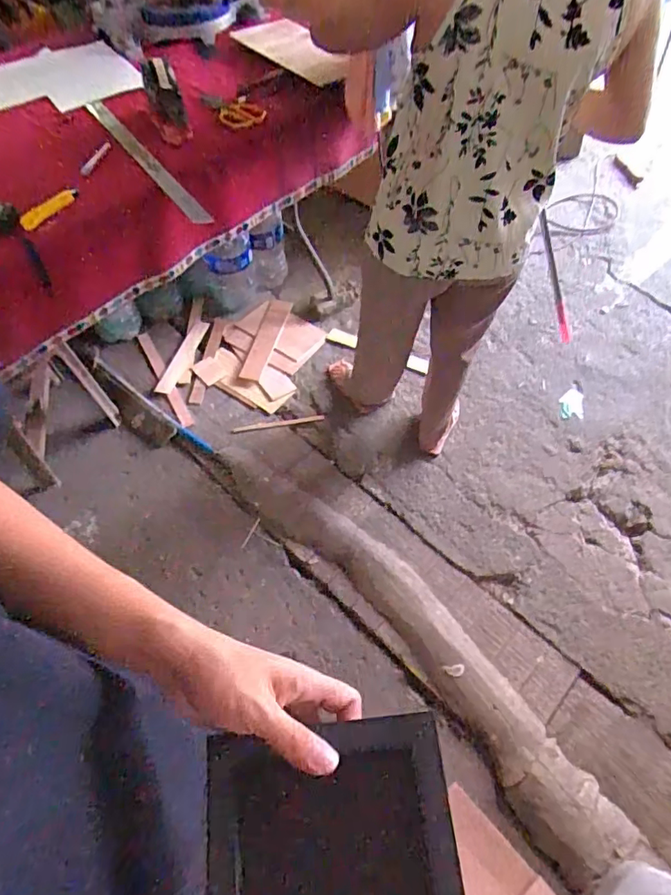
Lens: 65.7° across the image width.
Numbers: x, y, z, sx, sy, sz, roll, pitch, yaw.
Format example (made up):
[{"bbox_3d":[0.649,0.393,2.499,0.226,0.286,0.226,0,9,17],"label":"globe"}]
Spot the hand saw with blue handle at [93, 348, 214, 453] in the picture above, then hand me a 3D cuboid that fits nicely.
[{"bbox_3d":[-0.652,-0.135,1.703,0.616,0.036,0.127,35,63,19],"label":"hand saw with blue handle"}]

